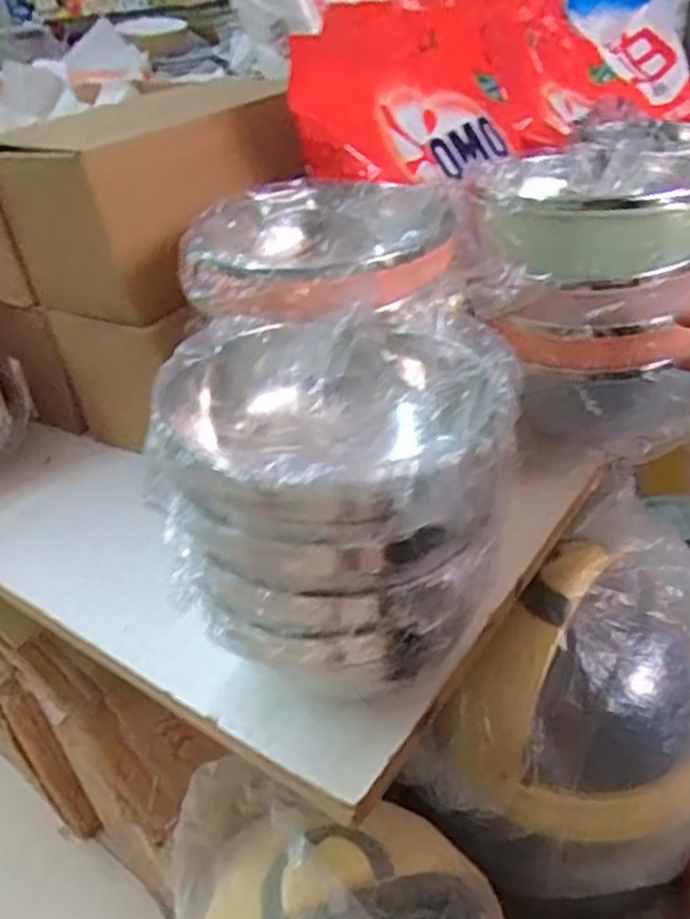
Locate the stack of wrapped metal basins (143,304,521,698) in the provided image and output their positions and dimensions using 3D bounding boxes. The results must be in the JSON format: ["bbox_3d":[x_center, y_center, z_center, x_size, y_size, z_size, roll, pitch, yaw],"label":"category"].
[{"bbox_3d":[-0.006,0.005,0.333,0.161,0.097,0.145,12,39,26],"label":"stack of wrapped metal basins"}]

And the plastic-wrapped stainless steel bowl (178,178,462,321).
[{"bbox_3d":[-0.019,-0.135,0.442,0.166,0.044,0.169,-5,34,4],"label":"plastic-wrapped stainless steel bowl"}]

